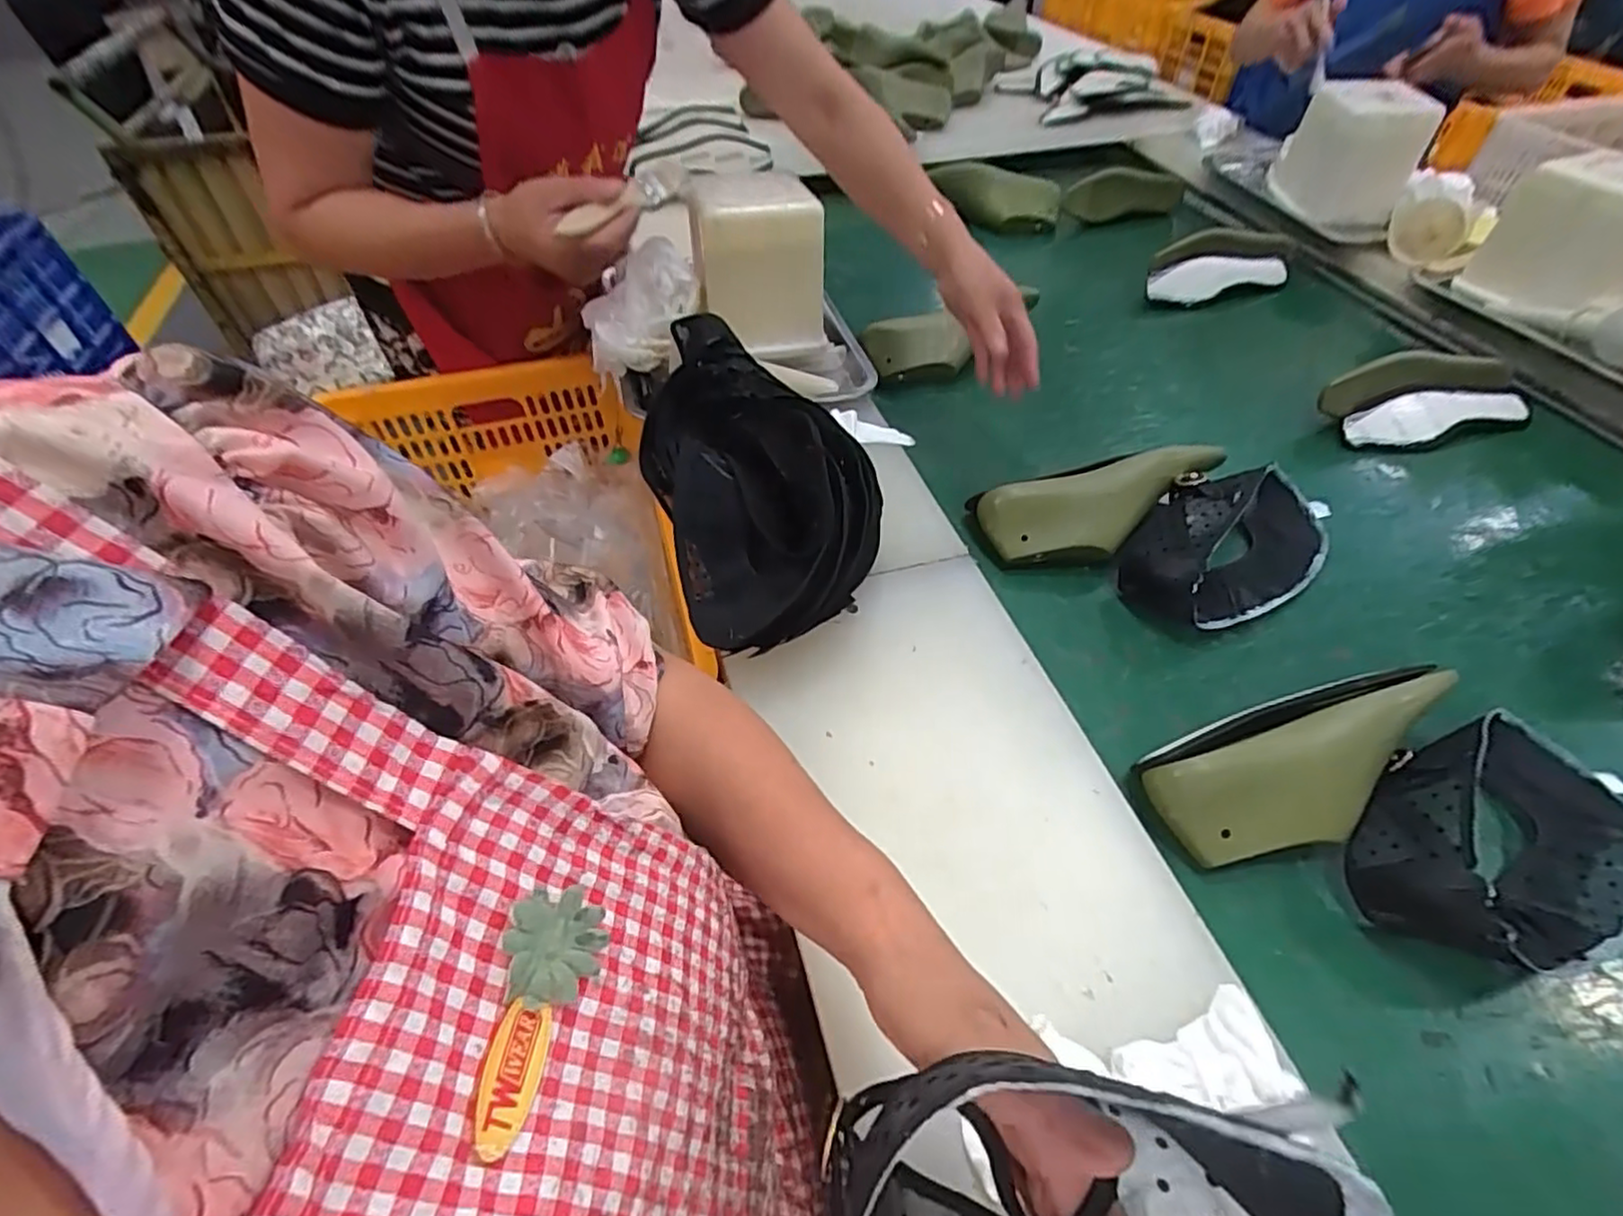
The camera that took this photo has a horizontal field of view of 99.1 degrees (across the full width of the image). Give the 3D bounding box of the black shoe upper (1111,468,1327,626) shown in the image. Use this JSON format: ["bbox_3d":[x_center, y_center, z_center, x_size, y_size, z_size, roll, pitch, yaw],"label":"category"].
[{"bbox_3d":[0.424,-0.081,0.682,0.258,0.076,0.142,-34,59,-27],"label":"black shoe upper"}]

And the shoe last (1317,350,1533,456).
[{"bbox_3d":[0.732,-0.245,0.826,0.240,0.079,0.085,-10,51,-11],"label":"shoe last"}]

